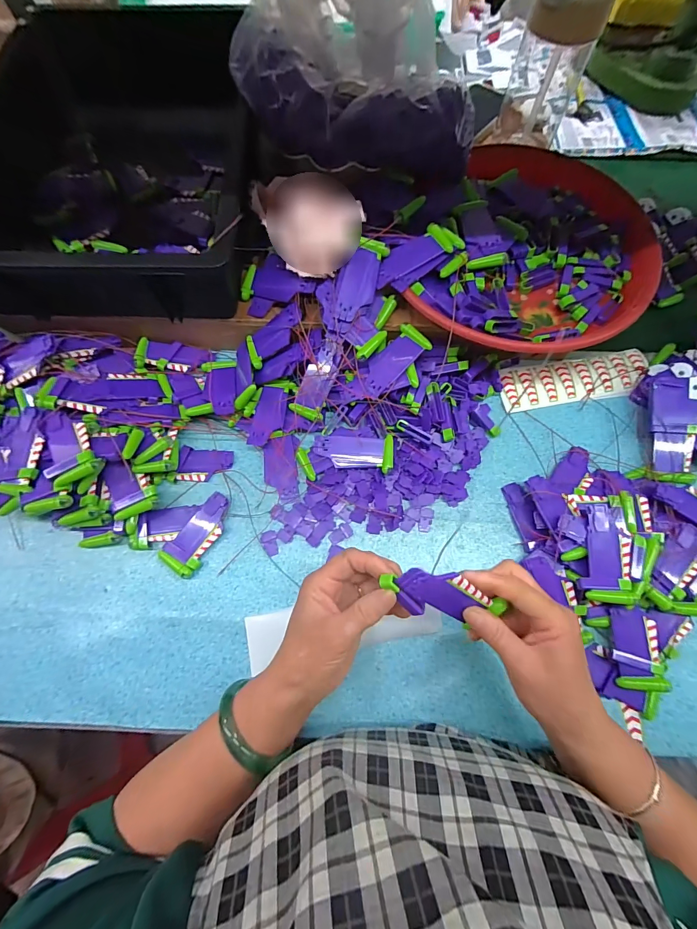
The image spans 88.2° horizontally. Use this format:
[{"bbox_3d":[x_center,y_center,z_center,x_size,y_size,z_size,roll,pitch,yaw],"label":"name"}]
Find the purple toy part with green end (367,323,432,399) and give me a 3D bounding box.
[{"bbox_3d":[0.049,-0.116,0.403,0.039,0.007,0.085,43,93,12],"label":"purple toy part with green end"}]

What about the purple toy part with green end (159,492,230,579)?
[{"bbox_3d":[-0.159,0.076,0.389,0.042,0.013,0.088,38,76,11],"label":"purple toy part with green end"}]

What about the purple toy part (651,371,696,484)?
[{"bbox_3d":[0.366,-0.043,0.404,0.048,0.026,0.126,8,87,2],"label":"purple toy part"}]

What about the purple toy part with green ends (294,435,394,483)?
[{"bbox_3d":[-0.003,-0.011,0.407,0.106,0.018,0.043,-4,72,-2],"label":"purple toy part with green ends"}]

